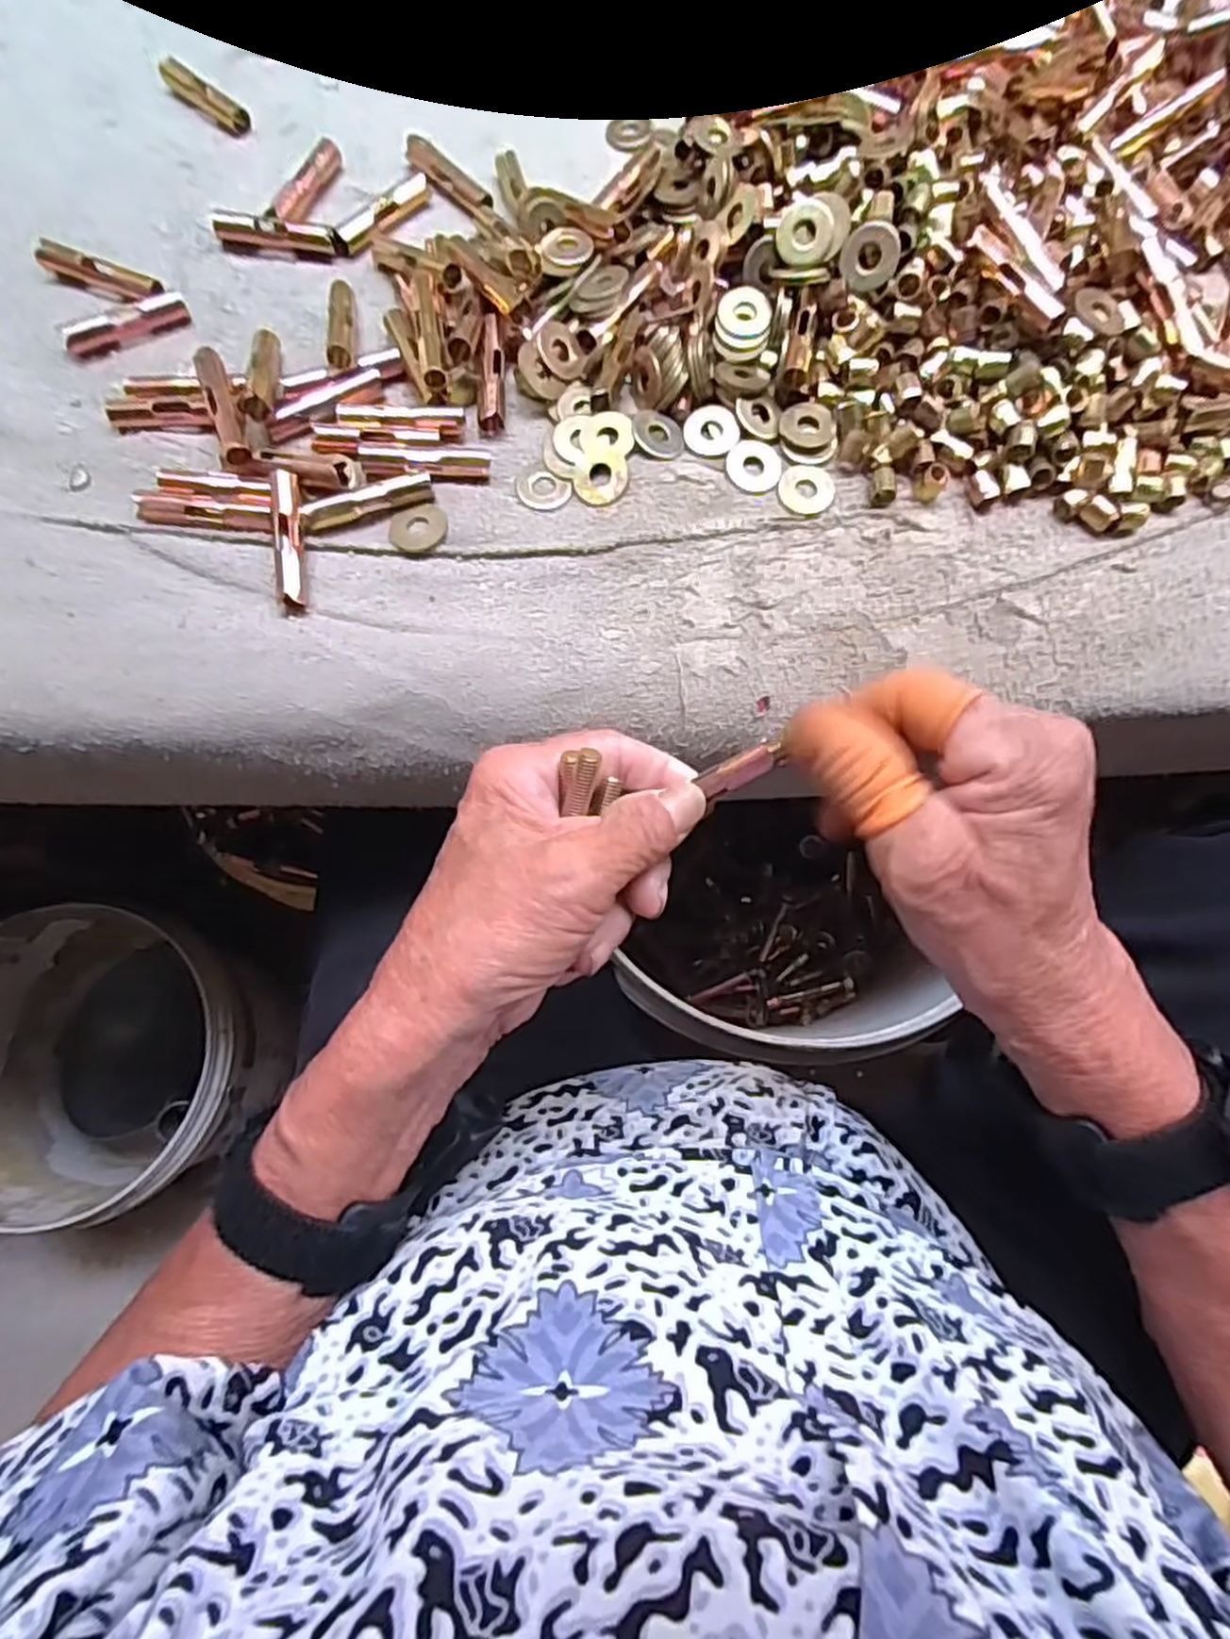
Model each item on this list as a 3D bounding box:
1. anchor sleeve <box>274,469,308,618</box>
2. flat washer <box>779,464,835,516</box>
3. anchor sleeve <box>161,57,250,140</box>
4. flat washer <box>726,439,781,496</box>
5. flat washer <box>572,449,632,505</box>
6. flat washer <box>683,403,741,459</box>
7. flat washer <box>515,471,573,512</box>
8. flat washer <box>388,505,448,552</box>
[{"bbox_3d":[-0.117,-0.099,0.265,0.007,0.010,0.051,-4,89,-1],"label":"anchor sleeve"},{"bbox_3d":[0.074,-0.128,0.284,0.021,0.004,0.021,0,77,1],"label":"flat washer"},{"bbox_3d":[-0.183,-0.322,0.329,0.047,0.007,0.013,35,80,8],"label":"anchor sleeve"},{"bbox_3d":[0.054,-0.137,0.286,0.021,0.004,0.023,0,77,1],"label":"flat washer"},{"bbox_3d":[-0.006,-0.130,0.283,0.022,0.004,0.020,10,94,11],"label":"flat washer"},{"bbox_3d":[0.038,-0.153,0.290,0.021,0.005,0.021,0,77,1],"label":"flat washer"},{"bbox_3d":[-0.028,-0.127,0.285,0.022,0.004,0.016,30,80,8],"label":"flat washer"},{"bbox_3d":[-0.074,-0.109,0.276,0.021,0.004,0.019,-16,77,-2],"label":"flat washer"}]

